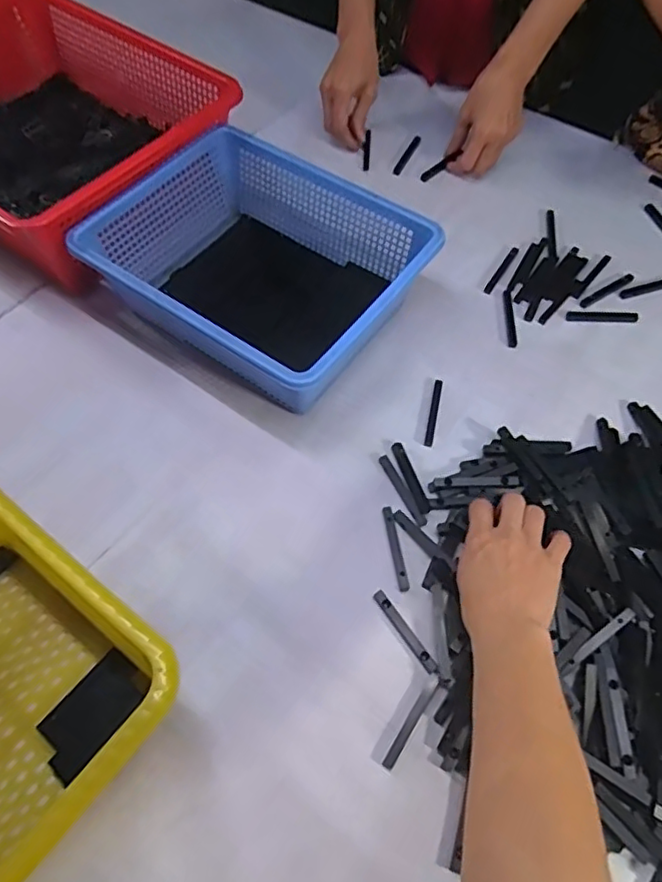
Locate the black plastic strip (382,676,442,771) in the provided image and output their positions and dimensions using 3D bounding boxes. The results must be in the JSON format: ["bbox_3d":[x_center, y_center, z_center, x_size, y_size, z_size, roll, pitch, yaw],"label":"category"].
[{"bbox_3d":[0.062,0.214,0.462,0.009,0.004,0.074,32,66,17],"label":"black plastic strip"}]

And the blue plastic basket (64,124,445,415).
[{"bbox_3d":[-0.070,-0.176,0.627,0.299,0.101,0.238,30,65,16],"label":"blue plastic basket"}]

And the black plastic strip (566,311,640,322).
[{"bbox_3d":[0.296,-0.135,0.663,0.076,0.006,0.011,4,61,3],"label":"black plastic strip"}]

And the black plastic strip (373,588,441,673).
[{"bbox_3d":[0.061,0.154,0.495,0.011,0.004,0.075,-31,65,-16],"label":"black plastic strip"}]

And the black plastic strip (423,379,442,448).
[{"bbox_3d":[0.102,-0.030,0.605,0.008,0.004,0.078,12,62,7],"label":"black plastic strip"}]

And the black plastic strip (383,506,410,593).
[{"bbox_3d":[0.057,0.093,0.531,0.009,0.004,0.077,-8,61,-4],"label":"black plastic strip"}]

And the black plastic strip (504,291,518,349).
[{"bbox_3d":[0.196,-0.134,0.662,0.010,0.004,0.077,1,61,1],"label":"black plastic strip"}]

